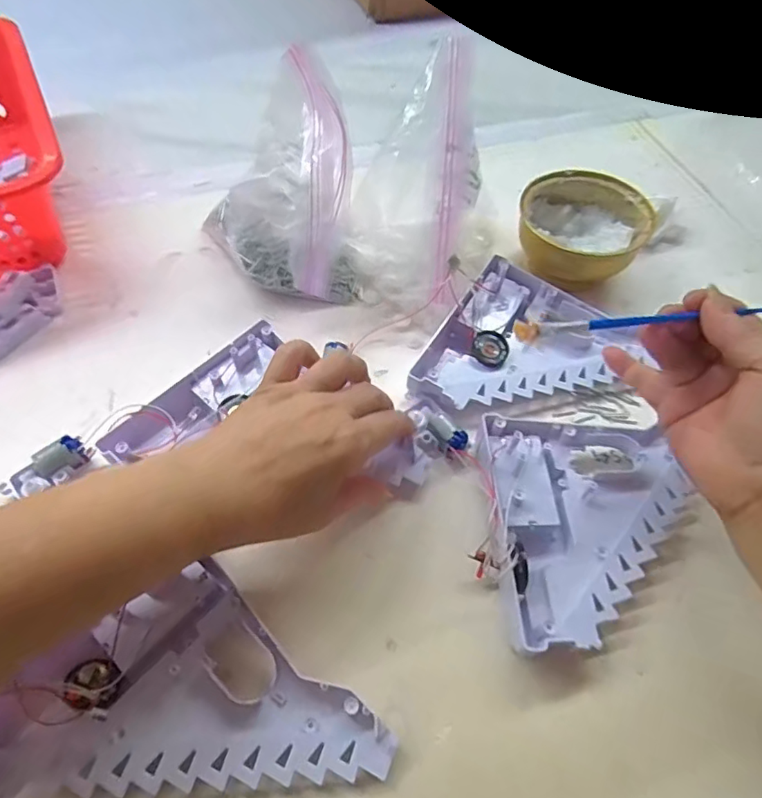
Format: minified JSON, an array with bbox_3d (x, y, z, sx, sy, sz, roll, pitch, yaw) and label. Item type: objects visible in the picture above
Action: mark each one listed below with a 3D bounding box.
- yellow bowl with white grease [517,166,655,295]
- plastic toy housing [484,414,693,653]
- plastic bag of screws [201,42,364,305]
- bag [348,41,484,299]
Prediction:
[{"bbox_3d":[0.158,-0.133,0.446,0.098,0.054,0.086,-2,56,-3],"label":"yellow bowl with white grease"},{"bbox_3d":[0.123,0.074,0.321,0.118,0.029,0.131,1,56,0],"label":"plastic toy housing"},{"bbox_3d":[-0.063,-0.143,0.400,0.094,0.142,0.092,-34,63,-21],"label":"plastic bag of screws"},{"bbox_3d":[0.028,-0.160,0.410,0.090,0.177,0.041,19,19,20],"label":"bag"}]

